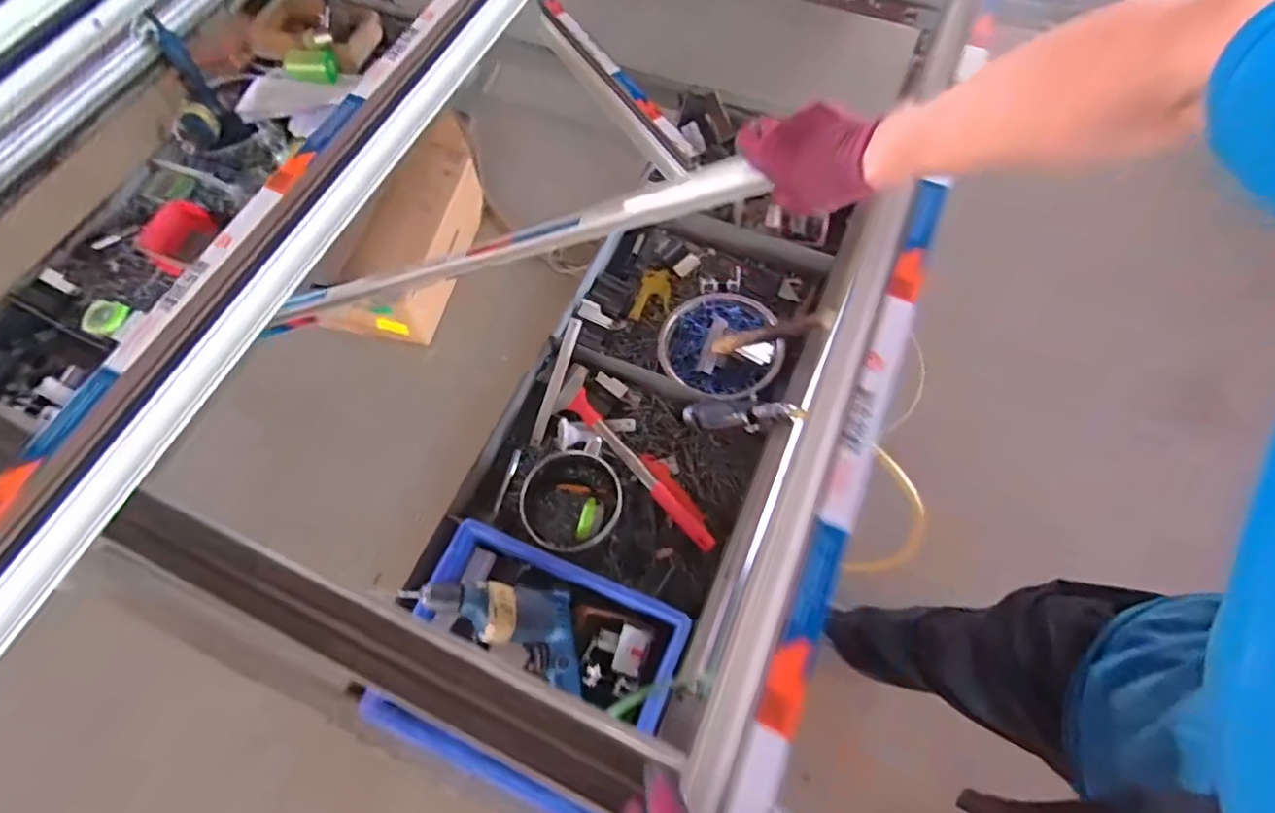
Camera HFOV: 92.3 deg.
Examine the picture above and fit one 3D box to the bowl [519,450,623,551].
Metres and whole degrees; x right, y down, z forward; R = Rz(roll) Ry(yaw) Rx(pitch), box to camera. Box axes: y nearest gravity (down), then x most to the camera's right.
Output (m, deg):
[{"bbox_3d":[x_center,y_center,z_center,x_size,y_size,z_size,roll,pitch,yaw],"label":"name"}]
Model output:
[{"bbox_3d":[-0.099,0.136,0.901,0.144,0.084,0.140,0,64,1],"label":"bowl"}]

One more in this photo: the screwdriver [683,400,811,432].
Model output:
[{"bbox_3d":[0.151,0.010,0.874,0.040,0.231,0.047,44,67,-24],"label":"screwdriver"}]

